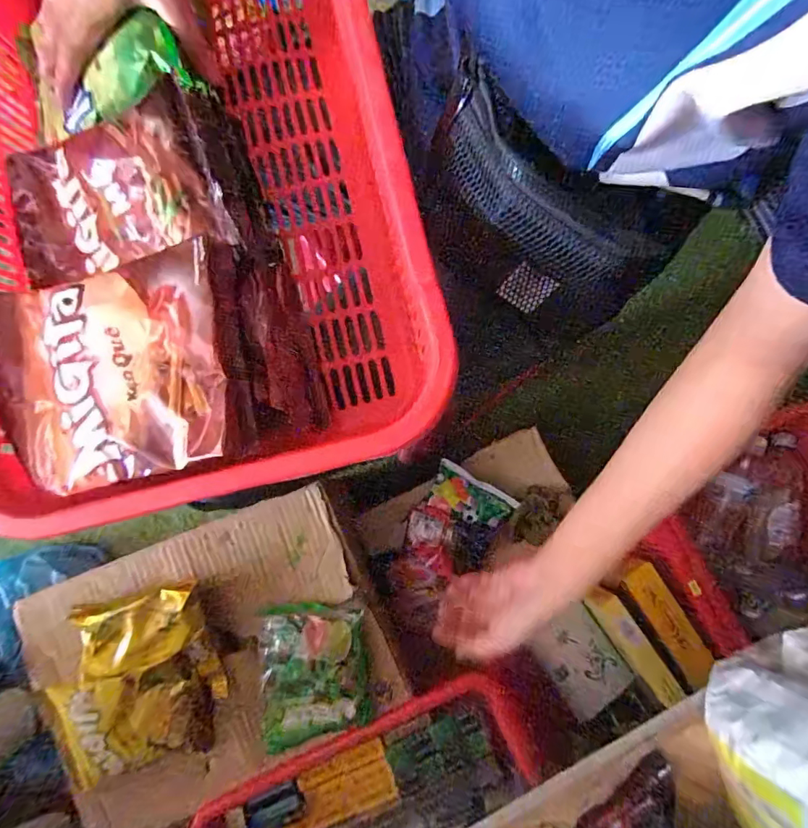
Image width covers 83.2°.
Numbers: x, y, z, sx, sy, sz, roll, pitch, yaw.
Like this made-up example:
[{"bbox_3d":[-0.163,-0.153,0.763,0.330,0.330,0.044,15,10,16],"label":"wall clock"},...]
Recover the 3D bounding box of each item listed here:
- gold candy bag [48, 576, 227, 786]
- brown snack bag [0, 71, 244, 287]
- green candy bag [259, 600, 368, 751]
[{"bbox_3d":[-0.302,0.301,0.516,0.162,0.072,0.189,-9,80,-1],"label":"gold candy bag"},{"bbox_3d":[-0.200,-0.148,0.322,0.158,0.040,0.111,-18,93,19],"label":"brown snack bag"},{"bbox_3d":[-0.108,0.311,0.546,0.125,0.040,0.159,-4,80,0],"label":"green candy bag"}]

